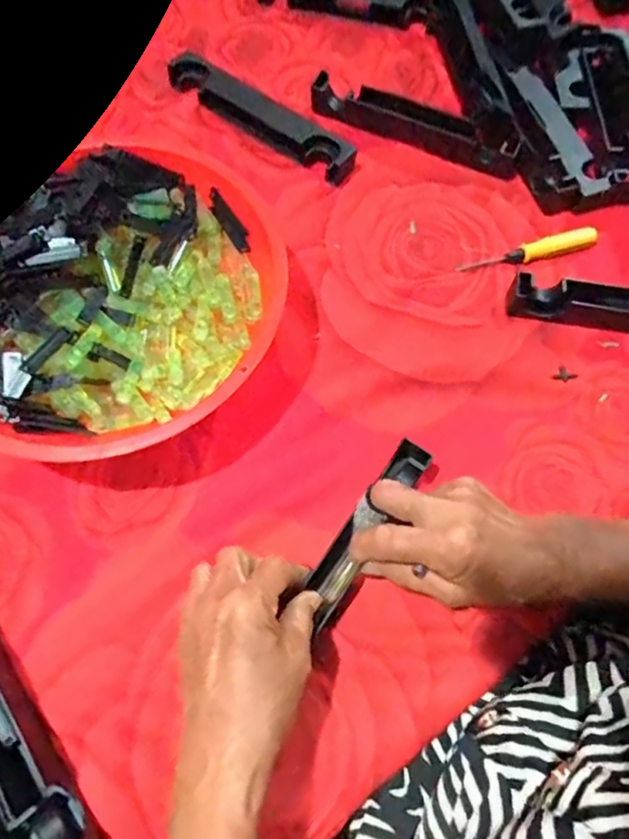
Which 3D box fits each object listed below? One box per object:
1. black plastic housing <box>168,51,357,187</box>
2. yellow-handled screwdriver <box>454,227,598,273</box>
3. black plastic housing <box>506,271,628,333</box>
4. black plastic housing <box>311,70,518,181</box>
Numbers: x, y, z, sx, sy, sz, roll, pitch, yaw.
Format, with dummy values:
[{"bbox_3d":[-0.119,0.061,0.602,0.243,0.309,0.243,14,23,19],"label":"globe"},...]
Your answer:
[{"bbox_3d":[-0.047,-0.276,0.504,0.192,0.033,0.034,33,72,14],"label":"black plastic housing"},{"bbox_3d":[0.181,-0.142,0.462,0.125,0.011,0.017,-16,68,-5],"label":"yellow-handled screwdriver"},{"bbox_3d":[0.257,-0.087,0.434,0.201,0.030,0.028,6,68,4],"label":"black plastic housing"},{"bbox_3d":[0.089,-0.266,0.502,0.195,0.030,0.023,23,70,10],"label":"black plastic housing"}]

